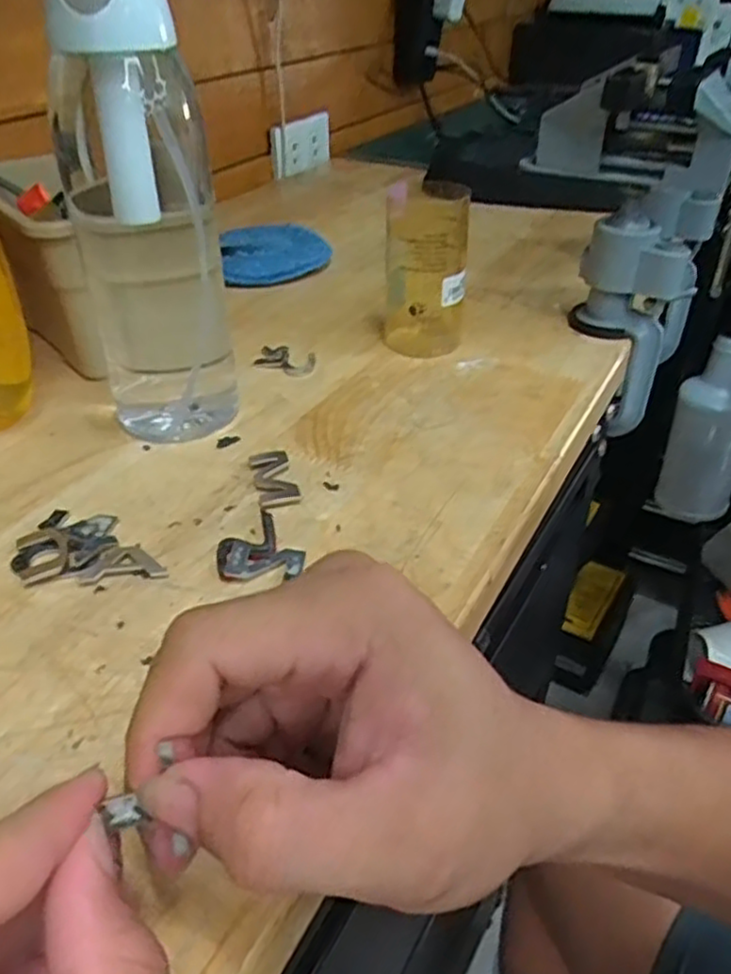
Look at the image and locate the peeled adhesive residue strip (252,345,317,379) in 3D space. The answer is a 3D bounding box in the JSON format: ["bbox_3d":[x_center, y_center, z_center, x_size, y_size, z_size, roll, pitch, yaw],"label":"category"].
[{"bbox_3d":[-0.051,-0.081,0.457,0.038,0.004,0.031,9,39,10],"label":"peeled adhesive residue strip"}]

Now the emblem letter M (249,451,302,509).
[{"bbox_3d":[-0.045,-0.005,0.356,0.019,0.004,0.045,-10,40,-13],"label":"emblem letter M"}]

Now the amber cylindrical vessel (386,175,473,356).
[{"bbox_3d":[0.038,-0.136,0.452,0.049,0.096,0.045,5,38,5],"label":"amber cylindrical vessel"}]

